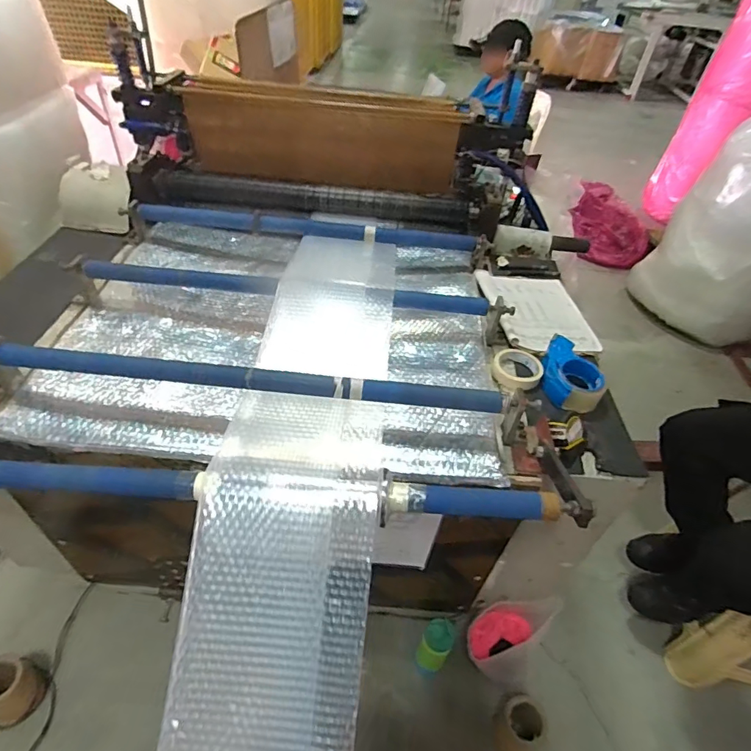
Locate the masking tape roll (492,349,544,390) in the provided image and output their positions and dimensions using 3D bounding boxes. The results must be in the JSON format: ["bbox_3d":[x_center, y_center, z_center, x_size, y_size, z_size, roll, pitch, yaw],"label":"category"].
[{"bbox_3d":[0.282,-0.013,0.928,0.094,0.033,0.096,3,44,-3],"label":"masking tape roll"}]

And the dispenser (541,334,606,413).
[{"bbox_3d":[0.376,-0.003,0.909,0.104,0.059,0.162,0,44,-7],"label":"dispenser"}]

